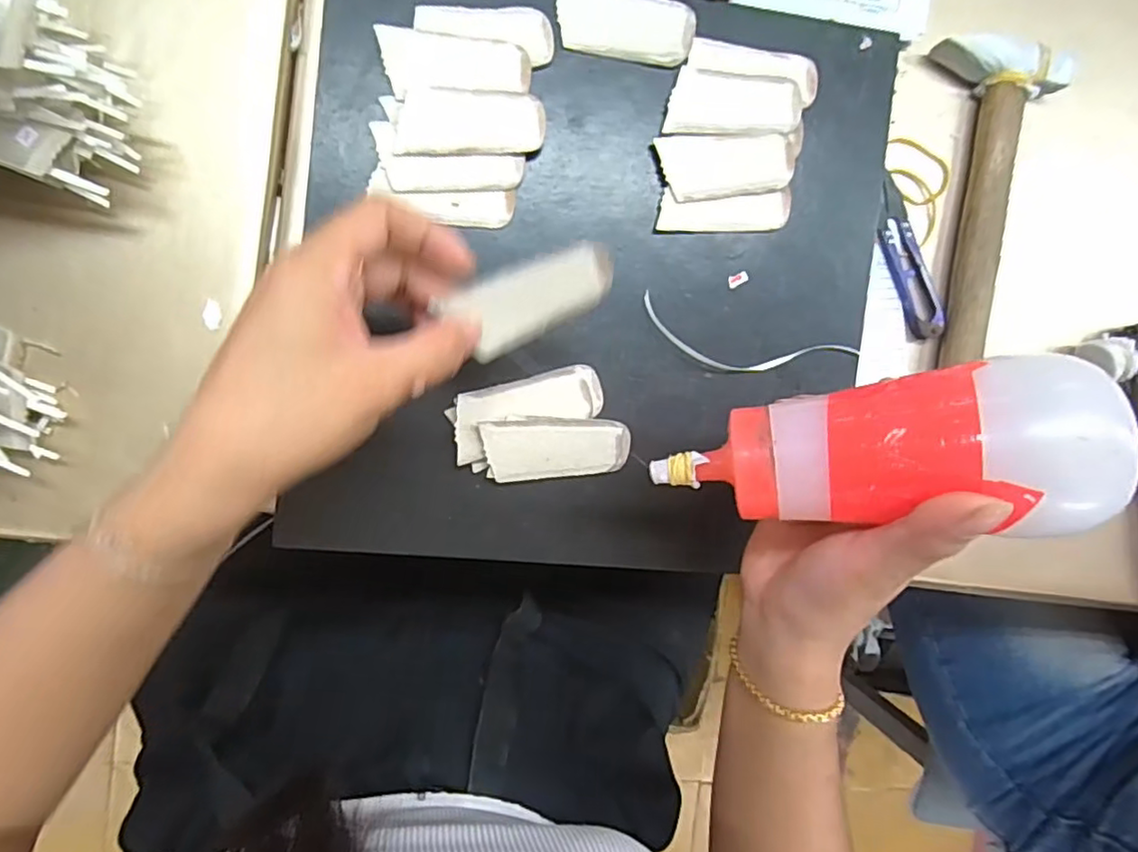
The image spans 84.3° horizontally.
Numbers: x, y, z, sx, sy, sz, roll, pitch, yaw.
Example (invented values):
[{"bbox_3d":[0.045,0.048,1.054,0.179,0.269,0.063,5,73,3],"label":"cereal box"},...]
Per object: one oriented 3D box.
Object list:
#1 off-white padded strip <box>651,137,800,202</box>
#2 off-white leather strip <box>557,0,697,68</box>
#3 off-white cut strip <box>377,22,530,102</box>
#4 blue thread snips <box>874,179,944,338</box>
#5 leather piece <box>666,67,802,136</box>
[{"bbox_3d":[0.083,-0.137,0.330,0.070,0.006,0.032,-6,95,-8],"label":"off-white padded strip"},{"bbox_3d":[0.029,-0.205,0.316,0.070,0.008,0.032,8,93,-9],"label":"off-white leather strip"},{"bbox_3d":[-0.055,-0.177,0.308,0.070,0.004,0.031,-2,95,-8],"label":"off-white cut strip"},{"bbox_3d":[0.200,-0.098,0.373,0.021,0.012,0.093,-22,97,-6],"label":"blue thread snips"},{"bbox_3d":[0.087,-0.168,0.328,0.070,0.004,0.032,3,94,-8],"label":"leather piece"}]

